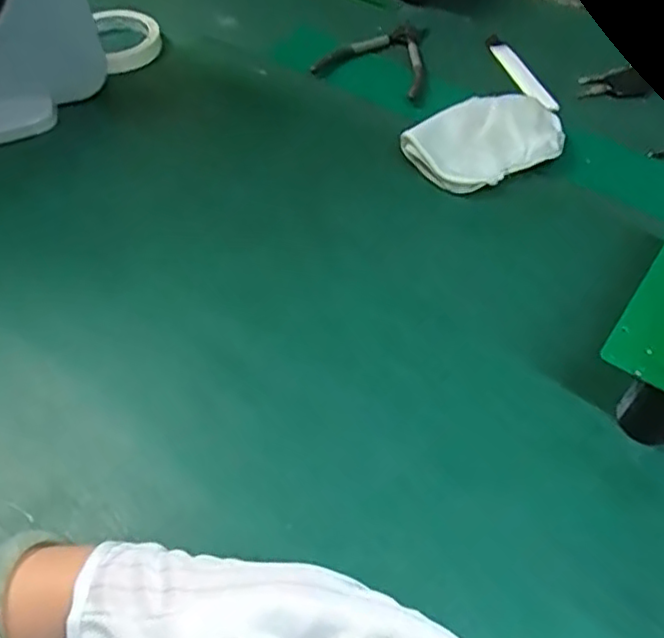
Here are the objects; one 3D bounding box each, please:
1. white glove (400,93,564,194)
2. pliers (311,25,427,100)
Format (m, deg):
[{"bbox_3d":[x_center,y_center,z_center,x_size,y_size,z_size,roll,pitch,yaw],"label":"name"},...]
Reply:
[{"bbox_3d":[0.132,-0.150,0.540,0.124,0.026,0.089,-29,57,-21],"label":"white glove"},{"bbox_3d":[0.057,-0.274,0.644,0.108,0.009,0.130,21,55,16],"label":"pliers"}]

